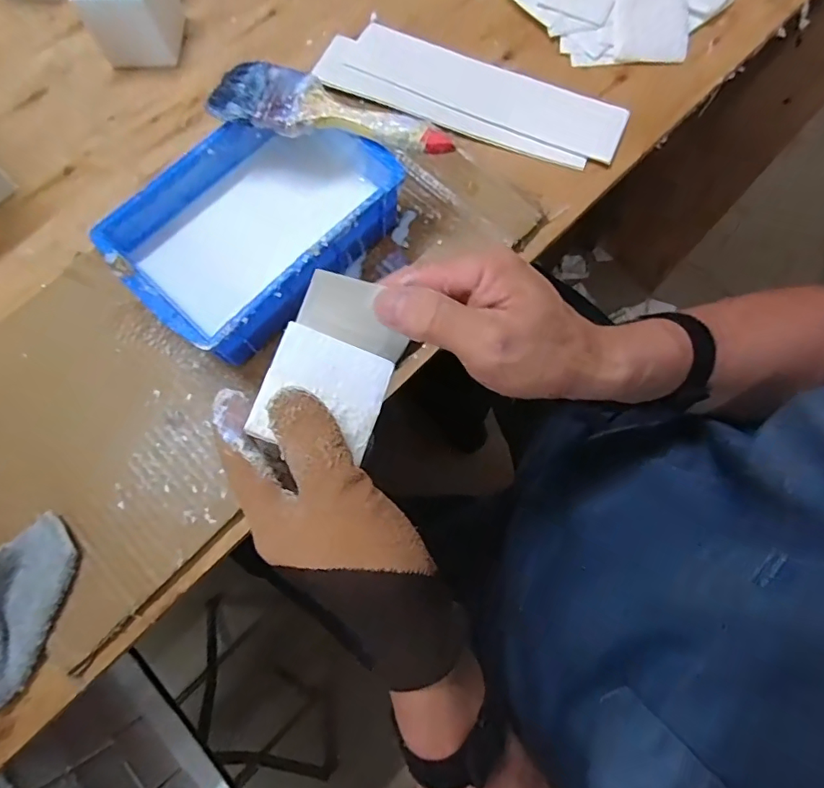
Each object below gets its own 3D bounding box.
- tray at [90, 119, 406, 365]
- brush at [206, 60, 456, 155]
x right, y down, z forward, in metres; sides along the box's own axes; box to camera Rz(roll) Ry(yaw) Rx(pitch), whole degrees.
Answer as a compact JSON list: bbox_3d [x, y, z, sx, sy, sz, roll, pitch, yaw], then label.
[{"bbox_3d":[-0.116,-0.131,0.406,0.142,0.069,0.207,44,80,12],"label":"tray"},{"bbox_3d":[-0.058,-0.212,0.382,0.176,0.016,0.045,10,75,4],"label":"brush"}]

